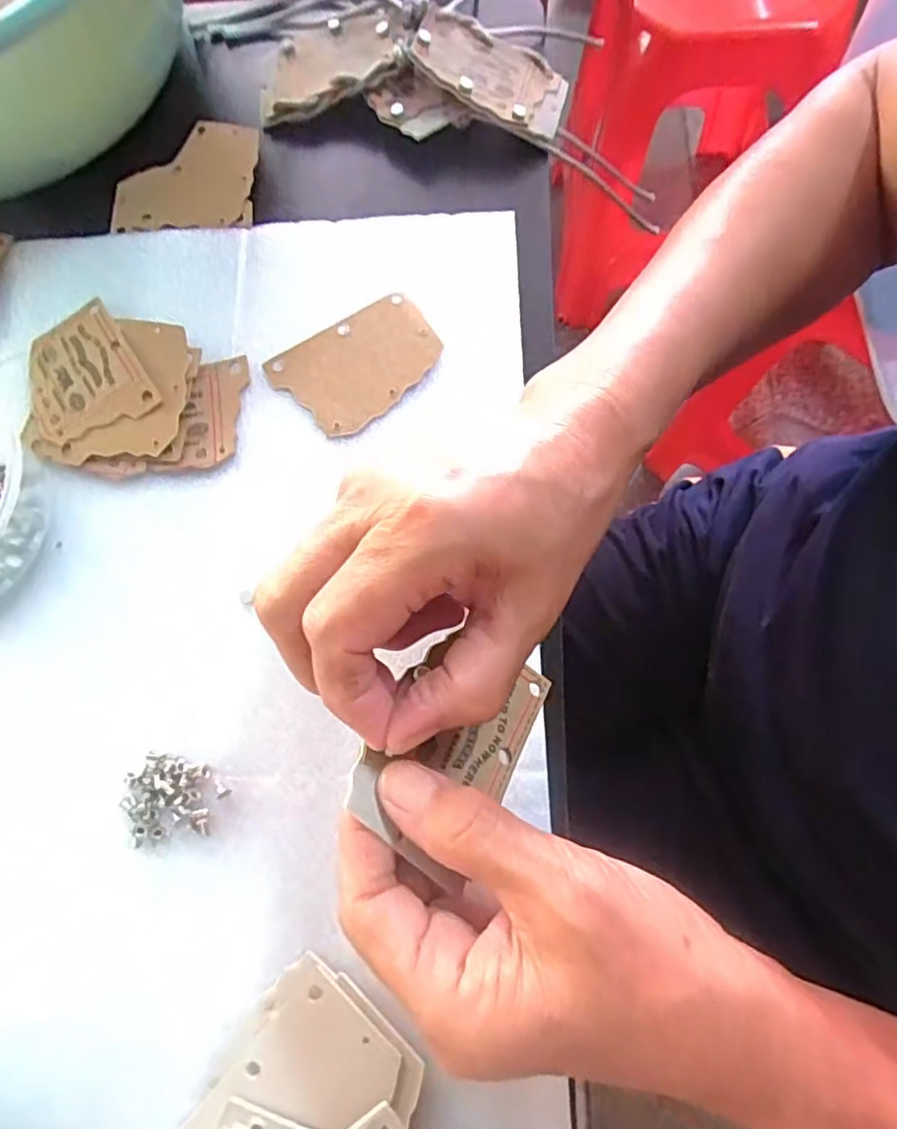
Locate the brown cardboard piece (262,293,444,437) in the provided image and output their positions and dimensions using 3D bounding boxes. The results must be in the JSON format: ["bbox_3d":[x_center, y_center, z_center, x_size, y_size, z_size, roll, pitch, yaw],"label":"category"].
[{"bbox_3d":[-0.042,-0.095,0.293,0.076,0.004,0.054,-32,76,-4],"label":"brown cardboard piece"}]

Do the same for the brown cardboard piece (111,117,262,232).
[{"bbox_3d":[-0.147,-0.220,0.346,0.076,0.011,0.076,4,74,5],"label":"brown cardboard piece"}]

